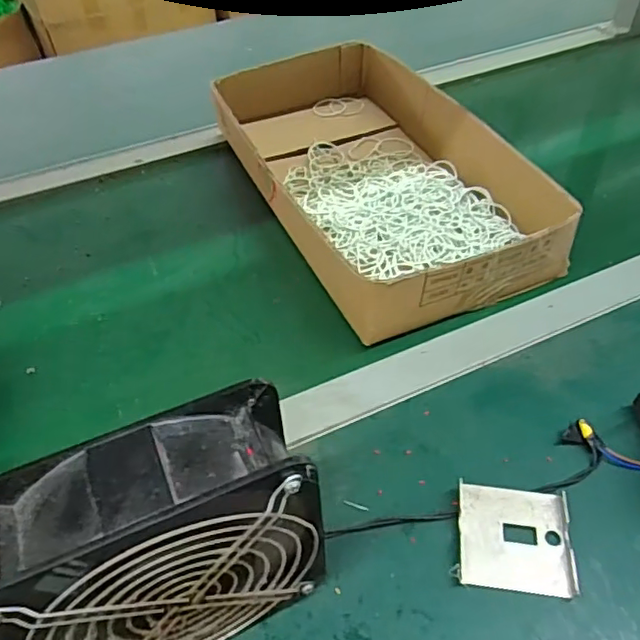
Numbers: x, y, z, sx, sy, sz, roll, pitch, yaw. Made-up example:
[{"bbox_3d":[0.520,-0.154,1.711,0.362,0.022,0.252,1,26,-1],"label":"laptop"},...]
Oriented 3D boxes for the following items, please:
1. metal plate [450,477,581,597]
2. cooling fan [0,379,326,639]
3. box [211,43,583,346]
[{"bbox_3d":[0.122,0.135,0.368,0.070,0.007,0.065,3,45,6],"label":"metal plate"},{"bbox_3d":[-0.074,0.121,0.297,0.142,0.152,0.060,-18,47,-14],"label":"cooling fan"},{"bbox_3d":[0.050,-0.169,0.635,0.228,0.074,0.440,-19,47,-15],"label":"box"}]

